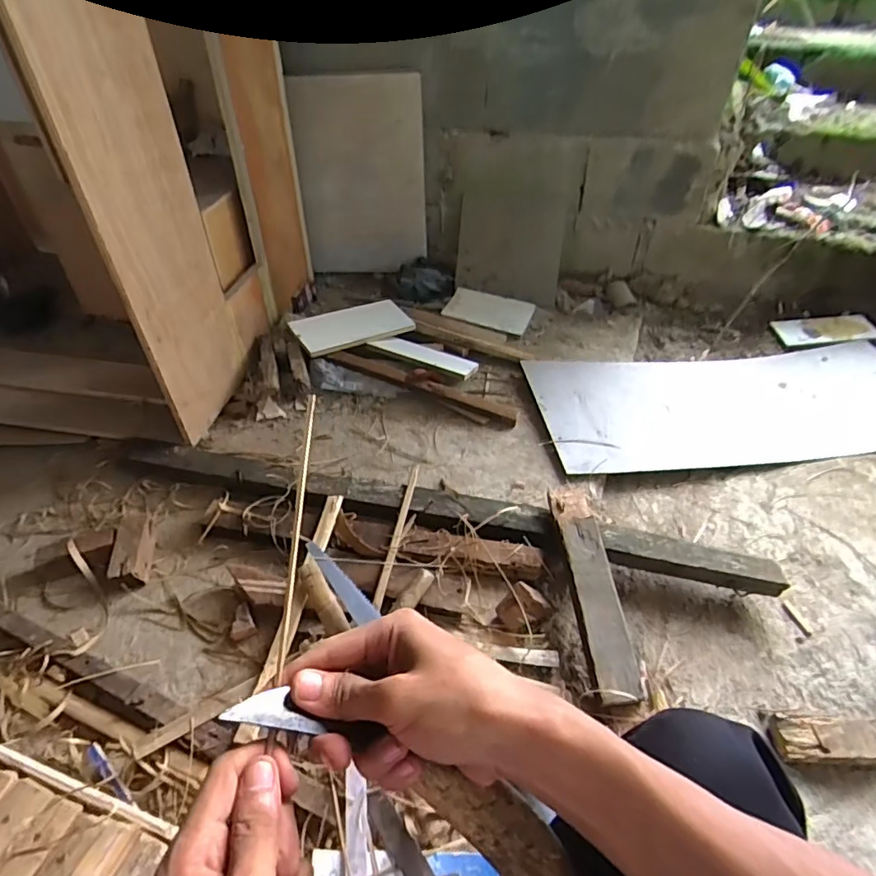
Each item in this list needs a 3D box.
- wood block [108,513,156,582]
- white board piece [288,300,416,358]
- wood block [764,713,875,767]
[{"bbox_3d":[-0.531,0.187,0.941,0.054,0.049,0.133,-7,46,-9],"label":"wood block"},{"bbox_3d":[-0.215,-0.286,1.356,0.295,0.019,0.146,-20,54,-28],"label":"white board piece"},{"bbox_3d":[0.591,0.439,0.783,0.195,0.031,0.067,5,45,2],"label":"wood block"}]

